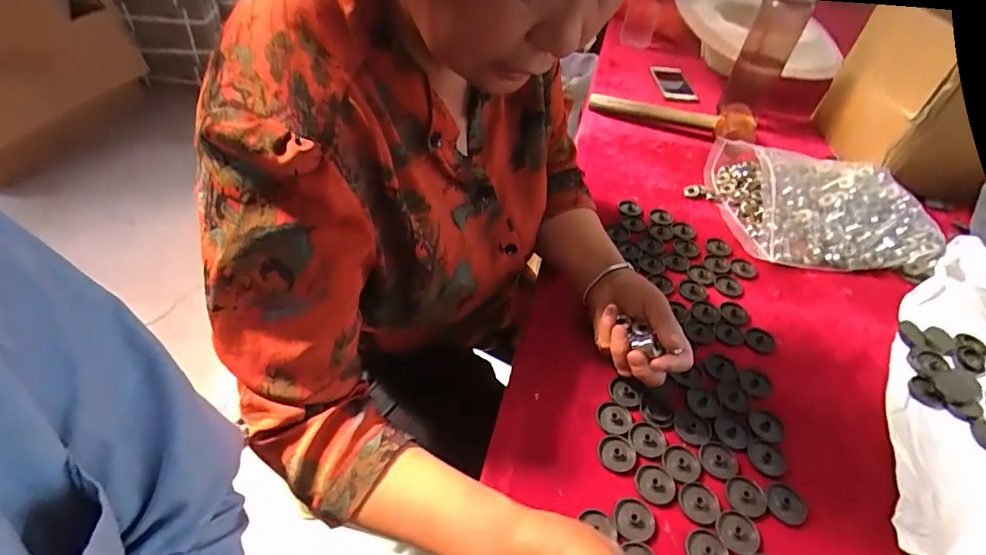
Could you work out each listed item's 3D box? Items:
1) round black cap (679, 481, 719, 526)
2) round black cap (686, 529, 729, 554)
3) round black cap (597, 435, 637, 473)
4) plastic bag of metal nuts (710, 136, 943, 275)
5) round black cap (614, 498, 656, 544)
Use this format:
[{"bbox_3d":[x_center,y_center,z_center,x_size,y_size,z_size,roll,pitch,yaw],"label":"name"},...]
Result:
[{"bbox_3d":[0.172,0.187,0.402,0.032,0.004,0.032,4,46,-4],"label":"round black cap"},{"bbox_3d":[0.168,0.214,0.377,0.031,0.004,0.034,4,46,-4],"label":"round black cap"},{"bbox_3d":[0.109,0.154,0.426,0.030,0.005,0.030,4,46,-4],"label":"round black cap"},{"bbox_3d":[0.460,-0.117,0.686,0.260,0.064,0.238,7,46,-1],"label":"plastic bag of metal nuts"},{"bbox_3d":[0.113,0.194,0.388,0.030,0.006,0.032,4,46,-4],"label":"round black cap"}]

